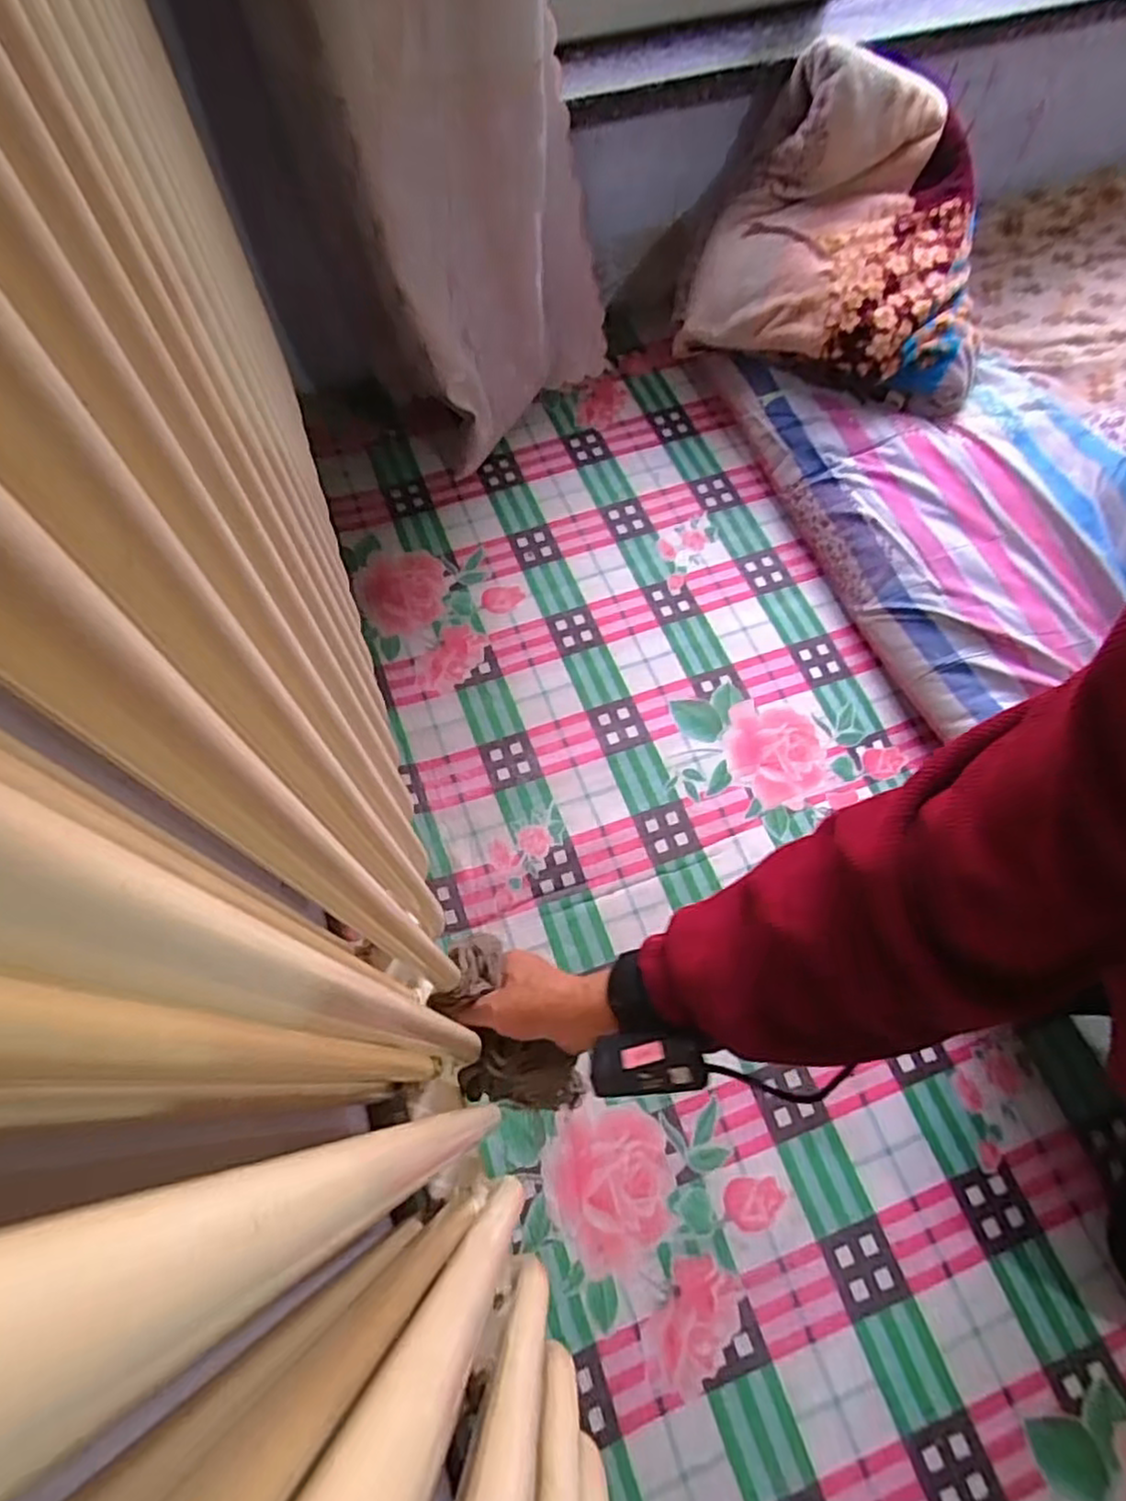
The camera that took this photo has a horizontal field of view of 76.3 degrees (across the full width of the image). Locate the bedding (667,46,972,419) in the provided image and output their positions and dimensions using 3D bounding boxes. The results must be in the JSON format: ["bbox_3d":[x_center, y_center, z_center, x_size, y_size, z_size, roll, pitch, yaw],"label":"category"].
[{"bbox_3d":[0.403,-0.717,0.985,0.401,0.227,0.379,17,67,7],"label":"bedding"}]

